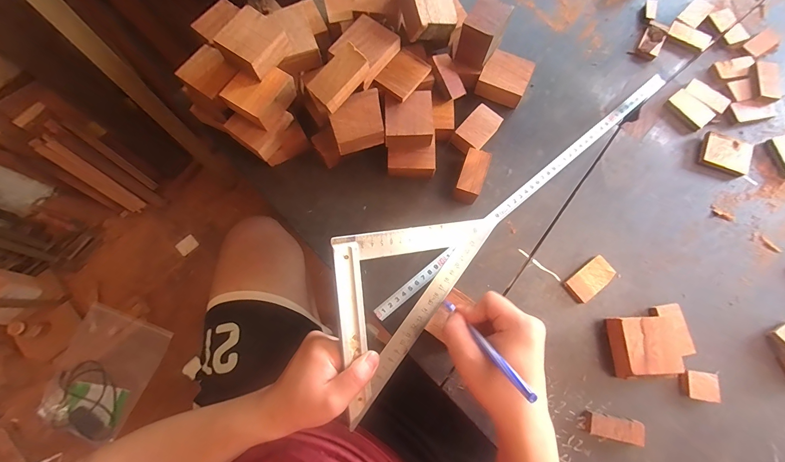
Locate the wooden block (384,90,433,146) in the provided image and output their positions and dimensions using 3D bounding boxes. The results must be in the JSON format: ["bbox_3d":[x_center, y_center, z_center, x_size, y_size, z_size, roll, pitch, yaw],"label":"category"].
[{"bbox_3d":[0.019,-0.134,0.401,0.054,0.029,0.058,0,76,1],"label":"wooden block"}]

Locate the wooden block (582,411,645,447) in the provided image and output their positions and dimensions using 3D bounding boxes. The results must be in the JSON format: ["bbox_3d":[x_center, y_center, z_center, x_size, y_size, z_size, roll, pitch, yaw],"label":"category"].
[{"bbox_3d":[0.230,0.205,0.348,0.056,0.013,0.022,10,76,2],"label":"wooden block"}]

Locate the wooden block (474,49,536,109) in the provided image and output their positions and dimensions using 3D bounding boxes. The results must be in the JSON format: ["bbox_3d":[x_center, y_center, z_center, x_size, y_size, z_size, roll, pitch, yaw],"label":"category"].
[{"bbox_3d":[0.148,-0.200,0.446,0.059,0.030,0.060,24,77,6],"label":"wooden block"}]

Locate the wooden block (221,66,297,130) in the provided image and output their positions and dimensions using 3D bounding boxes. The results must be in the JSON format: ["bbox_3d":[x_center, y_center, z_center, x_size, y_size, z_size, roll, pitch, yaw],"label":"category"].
[{"bbox_3d":[-0.147,-0.154,0.375,0.056,0.029,0.060,33,79,8],"label":"wooden block"}]

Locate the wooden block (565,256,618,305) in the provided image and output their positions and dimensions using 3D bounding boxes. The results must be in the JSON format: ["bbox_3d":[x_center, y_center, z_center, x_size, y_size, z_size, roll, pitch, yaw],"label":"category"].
[{"bbox_3d":[0.229,0.057,0.387,0.055,0.010,0.031,-37,79,-9],"label":"wooden block"}]

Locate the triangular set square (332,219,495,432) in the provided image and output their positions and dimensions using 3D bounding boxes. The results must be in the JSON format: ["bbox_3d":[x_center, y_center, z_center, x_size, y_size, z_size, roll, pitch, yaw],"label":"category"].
[{"bbox_3d":[-0.005,0.054,0.334,0.129,0.007,0.234,41,77,-21],"label":"triangular set square"}]

